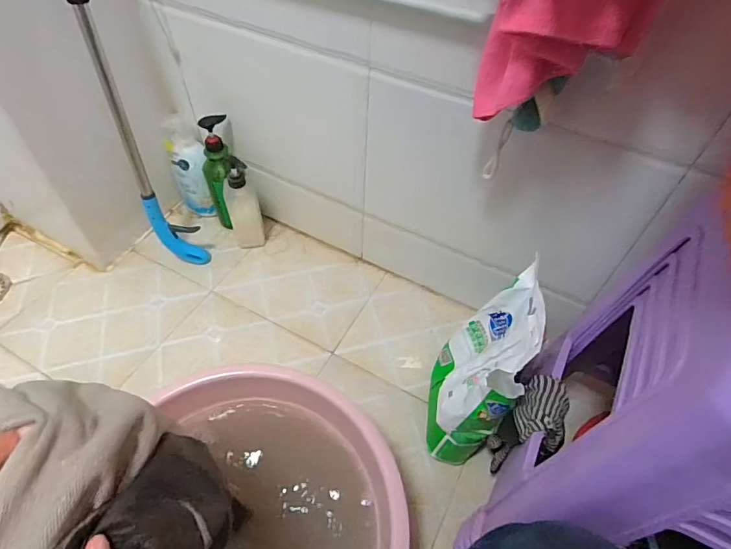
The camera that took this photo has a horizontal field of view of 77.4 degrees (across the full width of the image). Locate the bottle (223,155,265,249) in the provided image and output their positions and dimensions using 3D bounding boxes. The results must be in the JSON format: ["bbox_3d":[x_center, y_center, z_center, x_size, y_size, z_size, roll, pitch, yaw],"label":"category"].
[{"bbox_3d":[-0.263,-0.151,0.980,0.064,0.212,0.058,-12,53,-12],"label":"bottle"}]

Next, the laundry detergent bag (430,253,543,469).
[{"bbox_3d":[0.171,0.133,0.700,0.113,0.262,0.217,20,54,13],"label":"laundry detergent bag"}]

